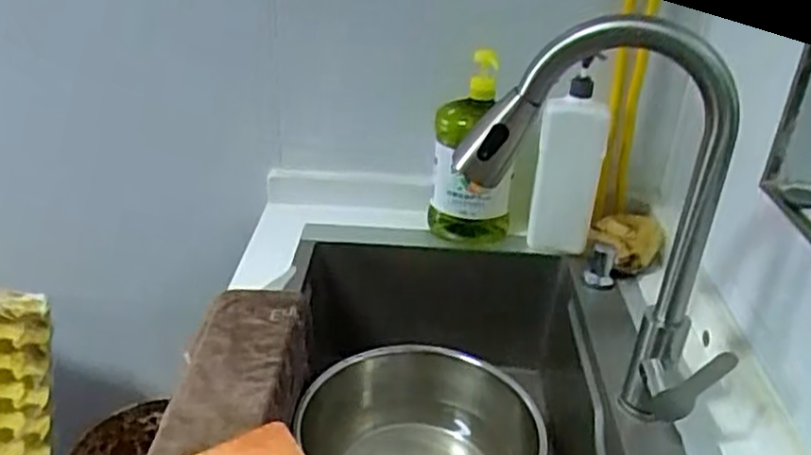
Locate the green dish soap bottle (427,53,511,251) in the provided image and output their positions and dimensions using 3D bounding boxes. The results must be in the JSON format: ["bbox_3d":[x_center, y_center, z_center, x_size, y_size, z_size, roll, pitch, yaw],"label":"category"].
[{"bbox_3d":[0.093,-0.096,1.010,0.108,0.259,0.068,-4,30,-12],"label":"green dish soap bottle"}]

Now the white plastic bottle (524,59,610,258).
[{"bbox_3d":[0.230,-0.094,1.002,0.075,0.256,0.093,26,36,35],"label":"white plastic bottle"}]

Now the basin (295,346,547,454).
[{"bbox_3d":[0.028,0.278,0.887,0.248,0.151,0.254,2,29,-1],"label":"basin"}]

